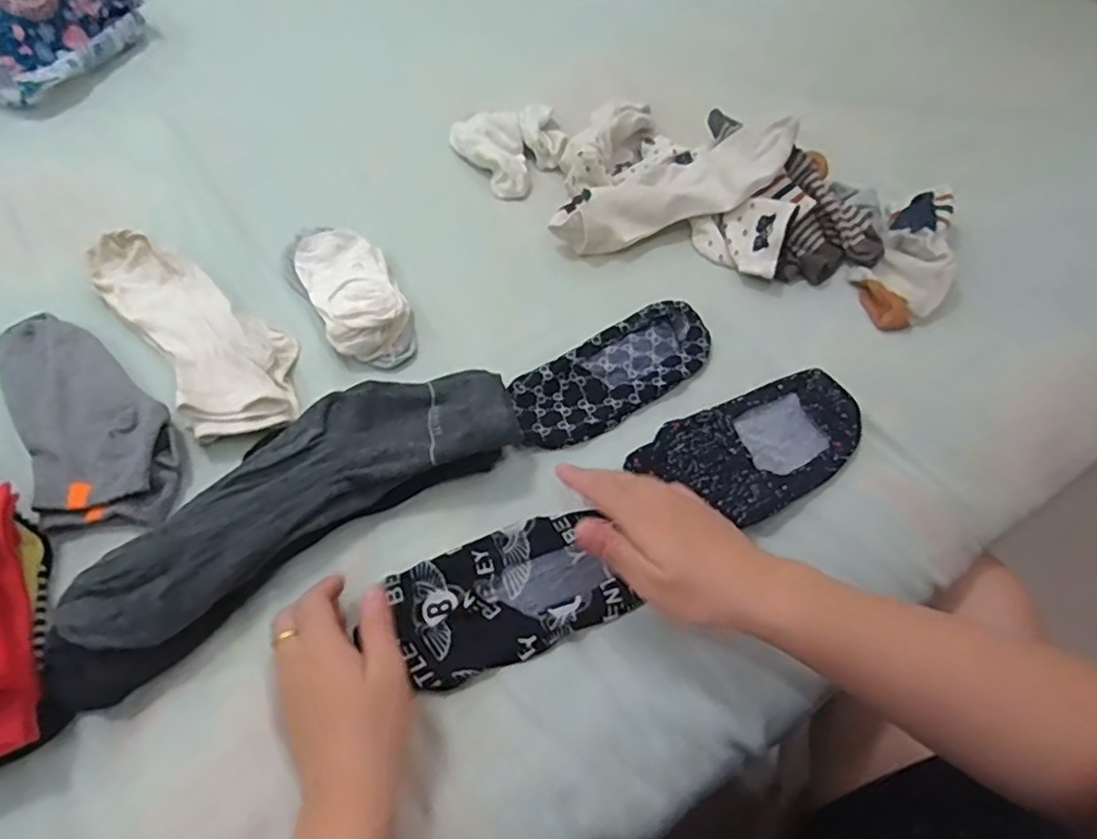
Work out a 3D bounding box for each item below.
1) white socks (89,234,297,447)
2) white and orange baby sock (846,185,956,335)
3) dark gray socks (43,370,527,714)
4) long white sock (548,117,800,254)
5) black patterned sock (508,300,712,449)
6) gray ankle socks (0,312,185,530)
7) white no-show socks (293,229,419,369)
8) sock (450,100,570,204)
[{"bbox_3d":[-0.279,-0.078,0.532,0.099,0.035,0.241,-35,62,-23],"label":"white socks"},{"bbox_3d":[0.330,-0.149,0.595,0.078,0.042,0.165,31,60,19],"label":"white and orange baby sock"},{"bbox_3d":[-0.165,0.047,0.433,0.311,0.057,0.108,-30,60,-20],"label":"dark gray socks"},{"bbox_3d":[0.109,-0.226,0.620,0.221,0.082,0.090,-13,56,-10],"label":"long white sock"},{"bbox_3d":[0.055,-0.038,0.527,0.180,0.013,0.073,-29,60,-20],"label":"black patterned sock"},{"bbox_3d":[-0.334,-0.003,0.480,0.092,0.026,0.210,-28,60,-19],"label":"gray ankle socks"},{"bbox_3d":[-0.169,-0.113,0.565,0.078,0.032,0.168,-22,58,-16],"label":"white no-show socks"},{"bbox_3d":[-0.043,-0.284,0.691,0.117,0.033,0.129,-3,55,-3],"label":"sock"}]

